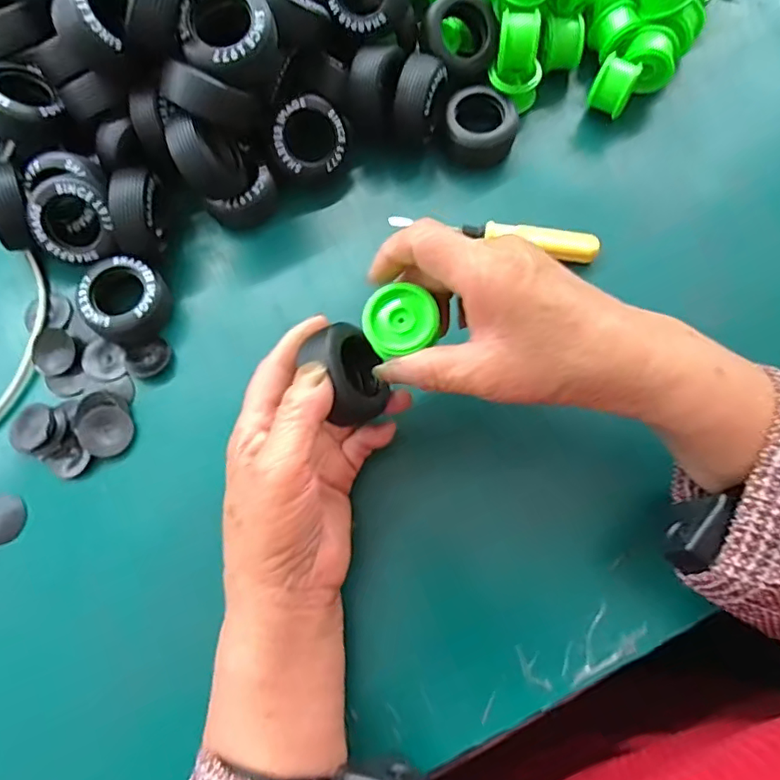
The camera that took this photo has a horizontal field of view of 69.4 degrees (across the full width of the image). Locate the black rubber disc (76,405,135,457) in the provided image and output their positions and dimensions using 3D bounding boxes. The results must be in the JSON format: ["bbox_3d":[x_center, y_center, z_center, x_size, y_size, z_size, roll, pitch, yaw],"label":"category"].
[{"bbox_3d":[-0.162,0.023,0.320,0.028,0.006,0.027,-1,73,2],"label":"black rubber disc"}]

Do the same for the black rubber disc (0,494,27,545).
[{"bbox_3d":[-0.216,0.071,0.311,0.028,0.004,0.025,-15,73,-2],"label":"black rubber disc"}]

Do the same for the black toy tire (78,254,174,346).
[{"bbox_3d":[-0.156,-0.054,0.335,0.046,0.025,0.047,-1,73,2],"label":"black toy tire"}]

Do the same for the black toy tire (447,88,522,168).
[{"bbox_3d":[0.059,-0.170,0.367,0.044,0.032,0.035,-6,73,1],"label":"black toy tire"}]

